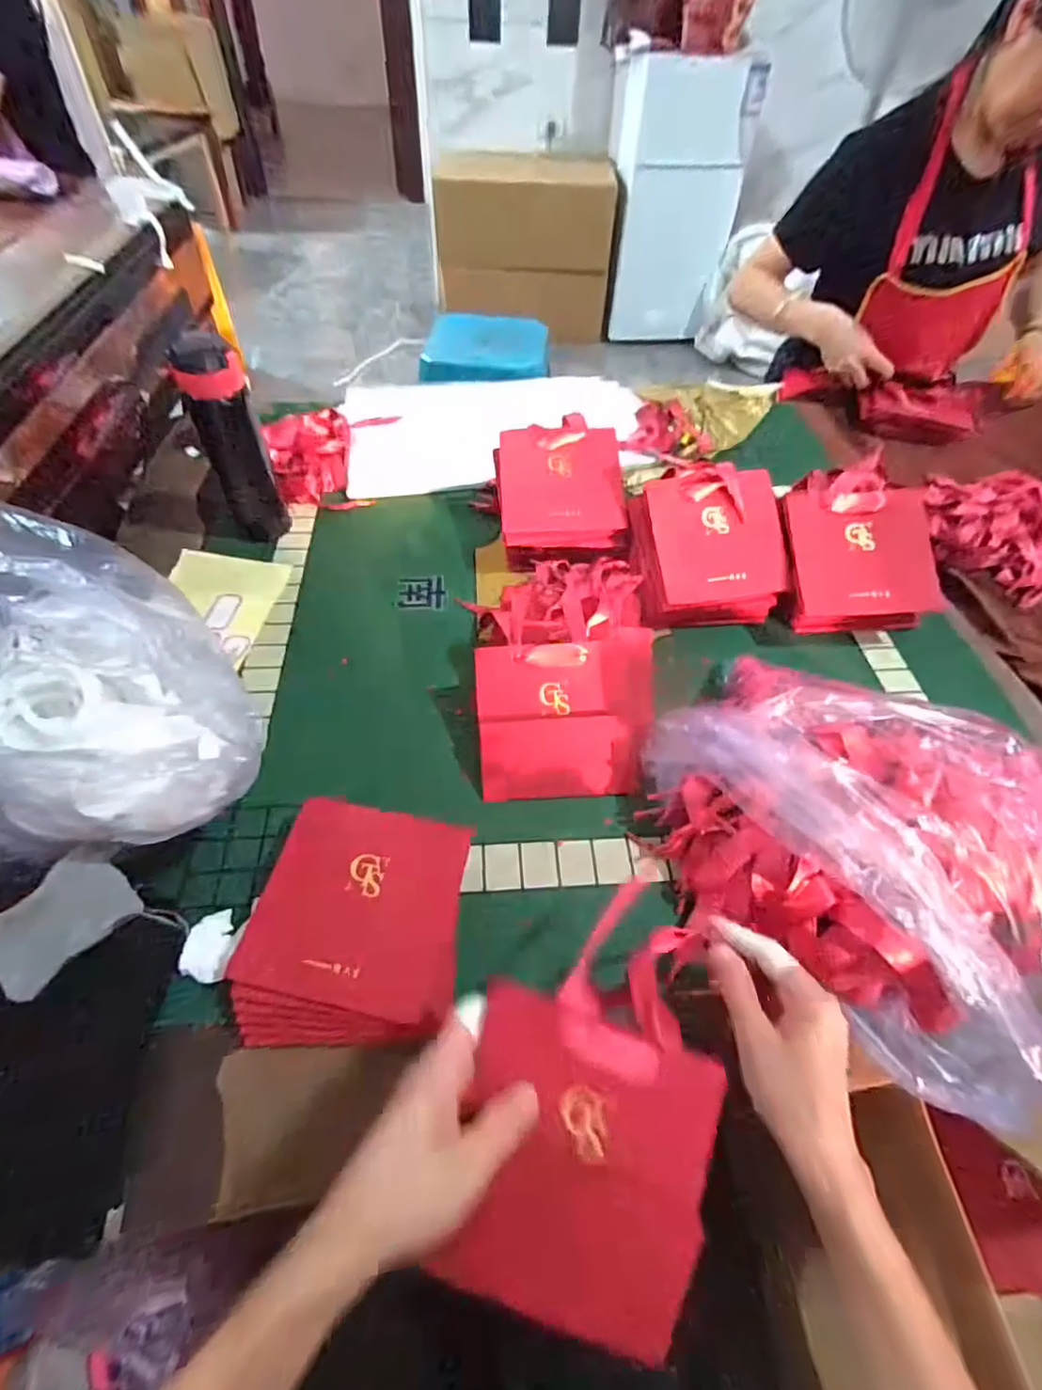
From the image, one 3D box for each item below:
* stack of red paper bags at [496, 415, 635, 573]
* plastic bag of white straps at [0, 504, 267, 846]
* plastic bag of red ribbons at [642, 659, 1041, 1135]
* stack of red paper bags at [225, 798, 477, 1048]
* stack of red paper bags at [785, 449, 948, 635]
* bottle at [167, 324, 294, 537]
[{"bbox_3d":[0.046,-0.238,0.685,0.140,0.041,0.172,-4,85,0],"label":"stack of red paper bags"},{"bbox_3d":[-0.337,-0.032,0.387,0.255,0.181,0.221,-2,53,-5],"label":"plastic bag of white straps"},{"bbox_3d":[0.249,0.103,0.450,0.317,0.115,0.252,36,59,21],"label":"plastic bag of red ribbons"},{"bbox_3d":[-0.120,0.167,0.441,0.147,0.045,0.160,4,53,0],"label":"stack of red paper bags"},{"bbox_3d":[0.360,-0.164,0.651,0.142,0.071,0.199,-7,74,7],"label":"stack of red paper bags"},{"bbox_3d":[-0.307,-0.269,0.637,0.063,0.204,0.058,-20,57,-18],"label":"bottle"}]

